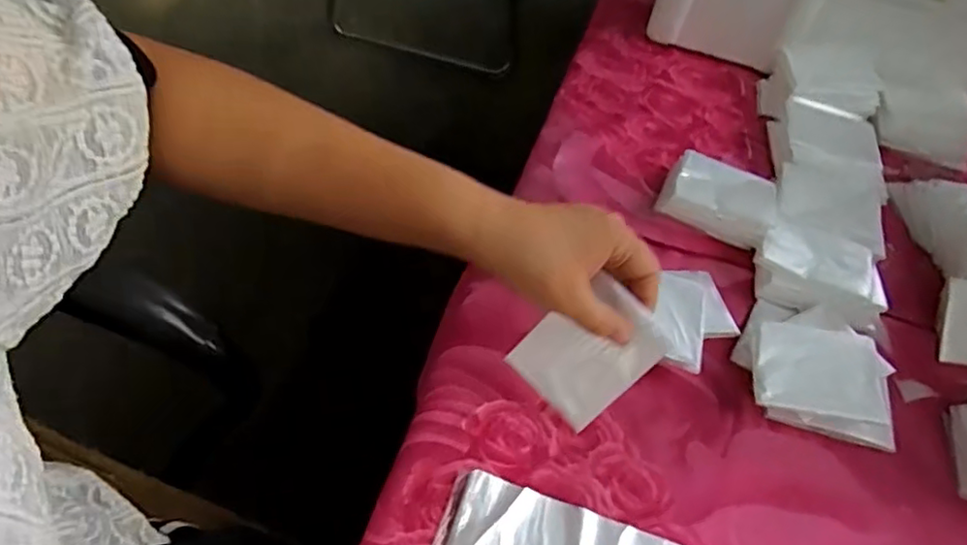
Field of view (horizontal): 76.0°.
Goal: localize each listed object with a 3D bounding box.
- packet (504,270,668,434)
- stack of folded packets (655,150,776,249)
[{"bbox_3d":[0.061,0.049,0.371,0.063,0.090,0.010,44,18,6],"label":"packet"},{"bbox_3d":[0.196,-0.060,0.521,0.089,0.034,0.068,26,54,14],"label":"stack of folded packets"}]

